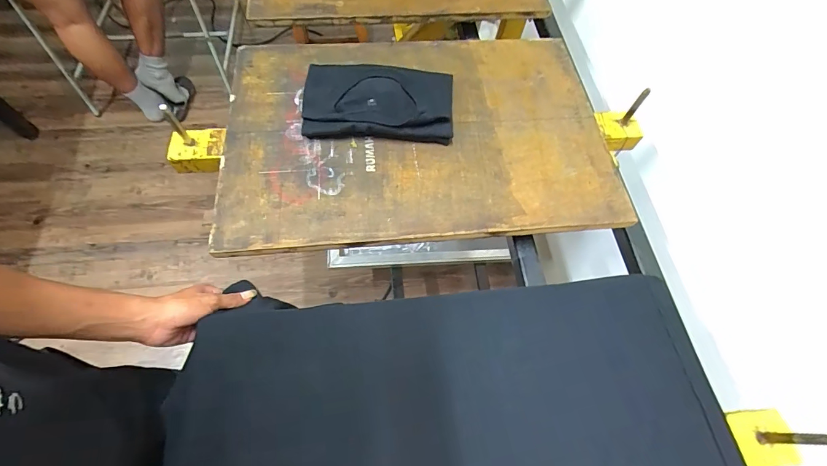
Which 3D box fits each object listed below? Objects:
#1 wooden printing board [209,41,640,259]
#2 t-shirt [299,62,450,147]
[{"bbox_3d":[0.008,-0.176,0.615,0.593,0.019,0.411,-4,63,-6],"label":"wooden printing board"},{"bbox_3d":[-0.056,-0.218,0.604,0.239,0.043,0.151,2,63,-3],"label":"t-shirt"}]

